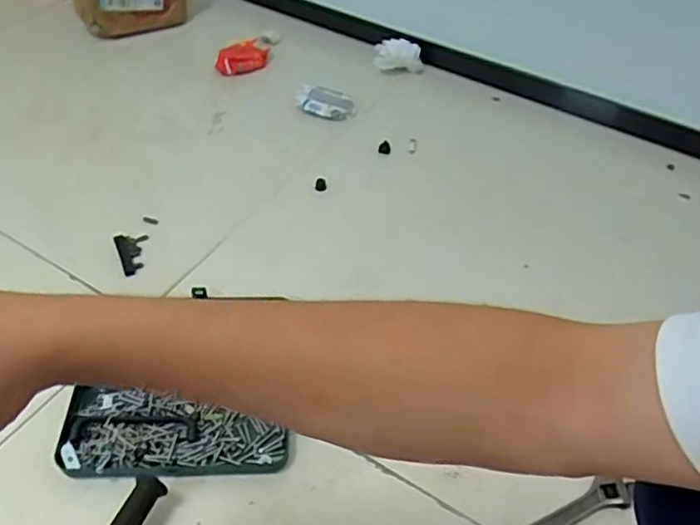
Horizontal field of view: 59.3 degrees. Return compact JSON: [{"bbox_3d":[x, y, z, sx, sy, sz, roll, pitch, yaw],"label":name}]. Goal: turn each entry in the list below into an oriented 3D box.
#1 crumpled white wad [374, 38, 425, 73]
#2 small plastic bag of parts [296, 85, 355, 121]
[{"bbox_3d":[0.097,-0.405,1.191,0.101,0.060,0.027,-3,48,-9],"label":"crumpled white wad"},{"bbox_3d":[-0.043,-0.290,1.116,0.107,0.031,0.059,15,48,10],"label":"small plastic bag of parts"}]

